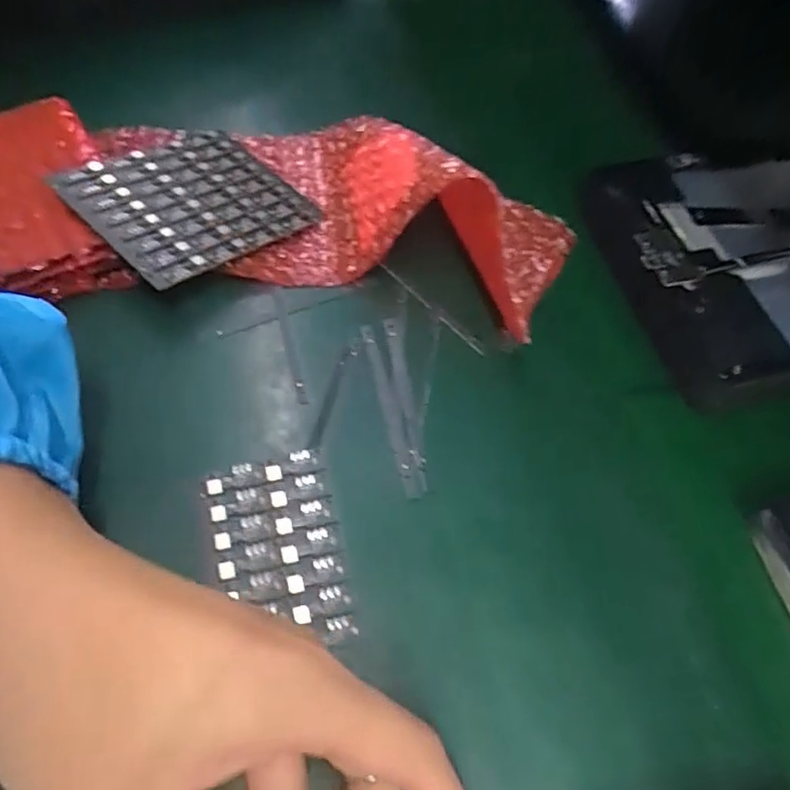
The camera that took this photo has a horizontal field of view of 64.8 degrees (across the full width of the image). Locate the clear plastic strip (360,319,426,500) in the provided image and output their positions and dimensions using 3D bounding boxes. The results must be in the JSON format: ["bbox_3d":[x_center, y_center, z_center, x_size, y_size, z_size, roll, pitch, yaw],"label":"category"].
[{"bbox_3d":[0.000,0.003,0.290,0.017,0.004,0.093,-8,61,-5],"label":"clear plastic strip"}]

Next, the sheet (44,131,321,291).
[{"bbox_3d":[-0.109,-0.105,0.332,0.096,0.004,0.106,42,53,17],"label":"sheet"}]

